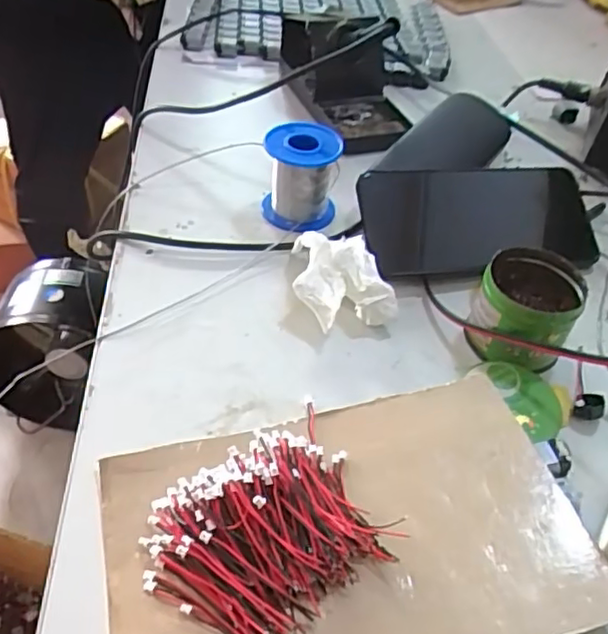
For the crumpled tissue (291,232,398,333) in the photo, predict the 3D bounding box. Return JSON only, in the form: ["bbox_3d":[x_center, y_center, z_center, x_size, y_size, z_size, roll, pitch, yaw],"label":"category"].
[{"bbox_3d":[0.017,-0.028,0.395,0.053,0.035,0.078,-10,46,-16],"label":"crumpled tissue"}]

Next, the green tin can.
[{"bbox_3d":[0.127,-0.007,0.367,0.053,0.041,0.055,3,44,-3],"label":"green tin can"}]

